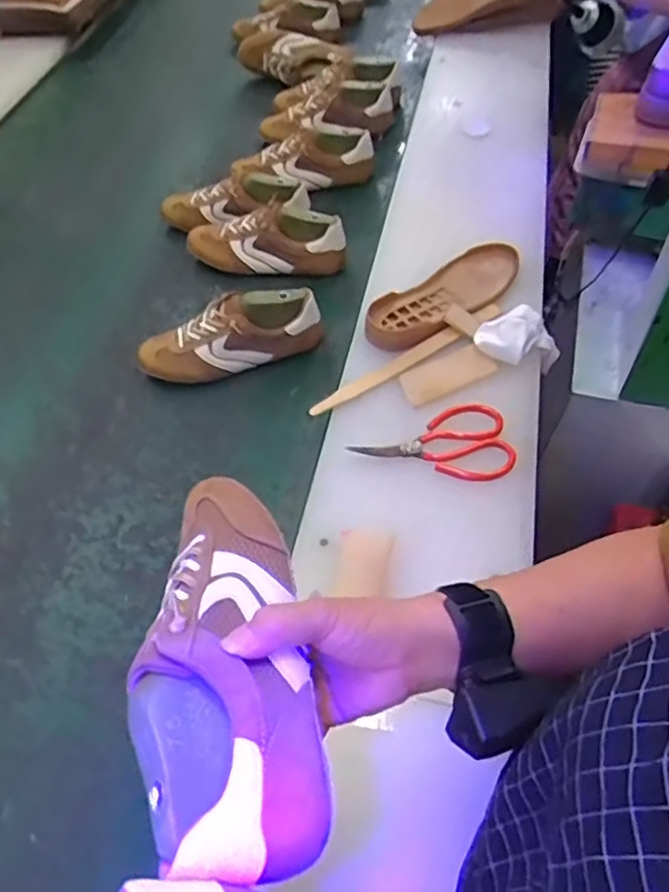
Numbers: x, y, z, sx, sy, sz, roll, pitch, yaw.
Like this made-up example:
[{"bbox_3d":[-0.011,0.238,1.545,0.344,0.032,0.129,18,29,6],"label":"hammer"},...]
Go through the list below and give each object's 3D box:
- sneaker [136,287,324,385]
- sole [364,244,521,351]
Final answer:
[{"bbox_3d":[-0.145,-0.152,0.896,0.257,0.101,0.076,-14,54,-8],"label":"sneaker"},{"bbox_3d":[0.148,-0.209,0.882,0.253,0.027,0.092,-37,59,-22],"label":"sole"}]

